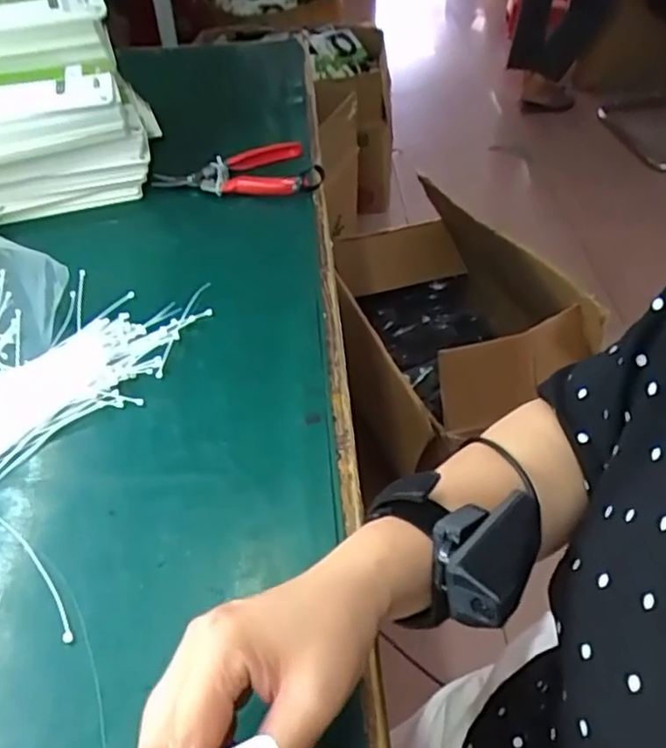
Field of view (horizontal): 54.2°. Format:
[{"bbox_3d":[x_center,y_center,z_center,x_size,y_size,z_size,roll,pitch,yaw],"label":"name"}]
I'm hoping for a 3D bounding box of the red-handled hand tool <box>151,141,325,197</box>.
[{"bbox_3d":[-0.100,-0.212,0.685,0.168,0.026,0.092,-8,46,-5],"label":"red-handled hand tool"}]

